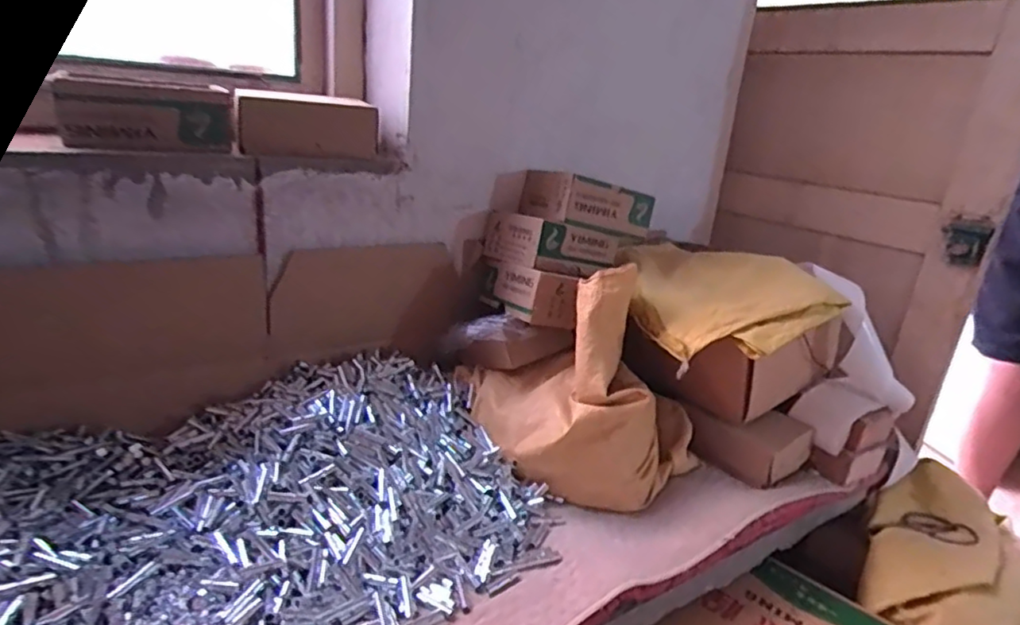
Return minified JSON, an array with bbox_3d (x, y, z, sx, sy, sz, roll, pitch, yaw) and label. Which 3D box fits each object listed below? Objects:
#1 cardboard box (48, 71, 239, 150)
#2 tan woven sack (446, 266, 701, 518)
[{"bbox_3d":[-0.398,-0.221,0.668,0.081,0.073,0.170,23,26,40],"label":"cardboard box"},{"bbox_3d":[0.107,0.097,0.841,0.333,0.278,0.189,5,20,-1],"label":"tan woven sack"}]

